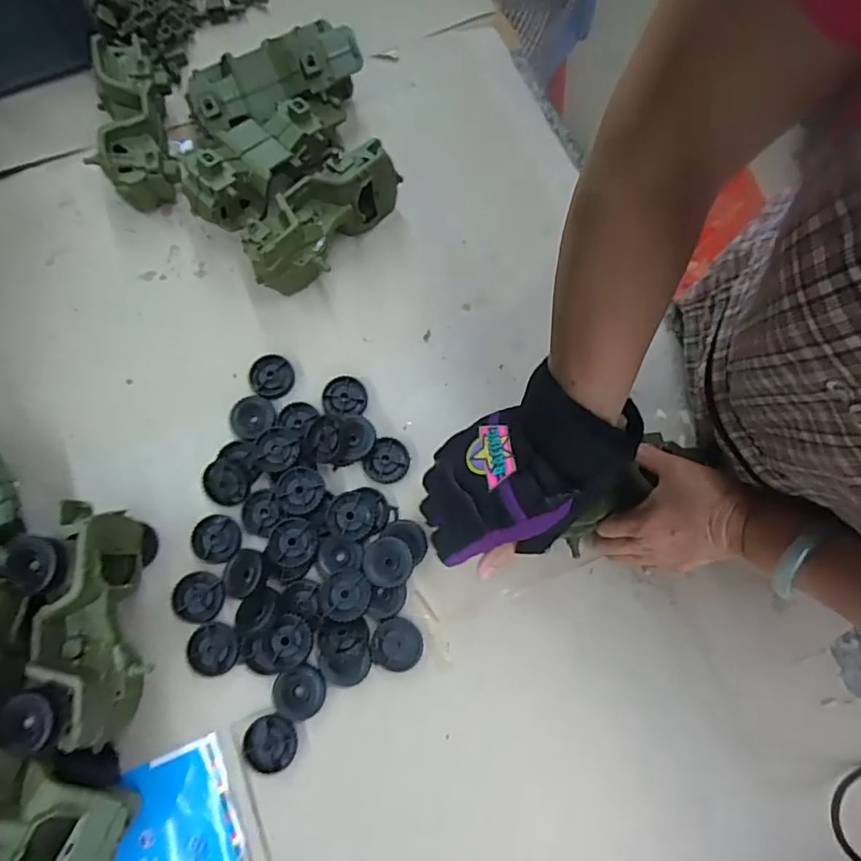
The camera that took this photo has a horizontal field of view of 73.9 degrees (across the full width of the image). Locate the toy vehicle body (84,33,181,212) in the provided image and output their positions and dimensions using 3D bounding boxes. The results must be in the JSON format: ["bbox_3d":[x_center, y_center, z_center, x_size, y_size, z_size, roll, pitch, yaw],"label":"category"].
[{"bbox_3d":[-0.314,-0.334,0.613,0.074,0.076,0.200,-12,74,-2],"label":"toy vehicle body"}]

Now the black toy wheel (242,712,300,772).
[{"bbox_3d":[-0.132,0.258,0.473,0.041,0.010,0.042,0,74,1],"label":"black toy wheel"}]

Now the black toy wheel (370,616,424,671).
[{"bbox_3d":[-0.029,0.184,0.495,0.043,0.005,0.042,0,74,1],"label":"black toy wheel"}]

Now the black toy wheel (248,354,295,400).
[{"bbox_3d":[-0.158,-0.053,0.567,0.043,0.007,0.046,0,74,1],"label":"black toy wheel"}]

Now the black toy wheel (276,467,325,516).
[{"bbox_3d":[-0.118,0.056,0.524,0.040,0.019,0.042,0,74,1],"label":"black toy wheel"}]

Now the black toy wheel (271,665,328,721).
[{"bbox_3d":[-0.111,0.221,0.483,0.045,0.007,0.041,0,74,1],"label":"black toy wheel"}]

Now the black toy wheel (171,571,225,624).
[{"bbox_3d":[-0.204,0.146,0.503,0.045,0.005,0.042,0,74,1],"label":"black toy wheel"}]

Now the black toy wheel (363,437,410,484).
[{"bbox_3d":[-0.040,0.029,0.541,0.039,0.007,0.043,31,77,10],"label":"black toy wheel"}]

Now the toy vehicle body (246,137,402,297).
[{"bbox_3d":[-0.107,-0.215,0.581,0.074,0.074,0.184,41,79,12],"label":"toy vehicle body"}]

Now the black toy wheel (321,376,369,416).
[{"bbox_3d":[-0.084,-0.033,0.559,0.043,0.011,0.042,0,74,1],"label":"black toy wheel"}]

